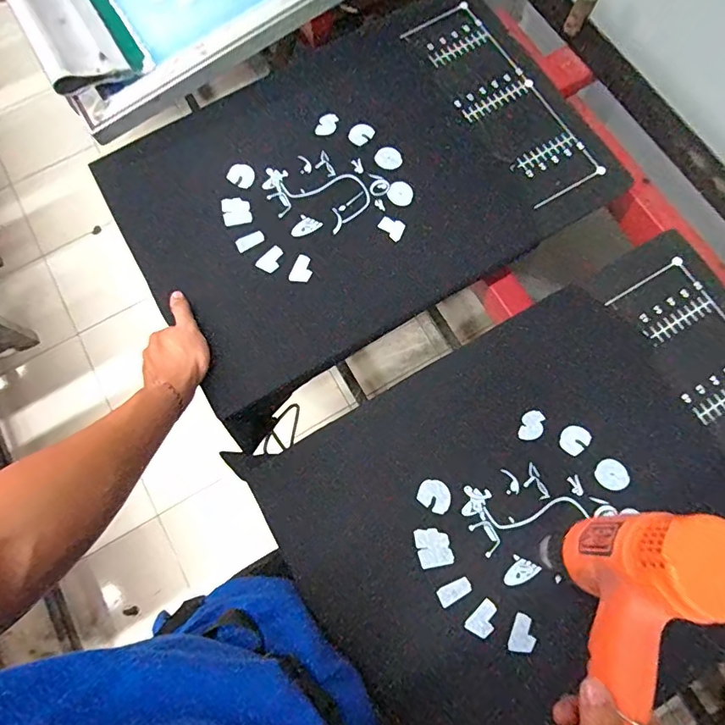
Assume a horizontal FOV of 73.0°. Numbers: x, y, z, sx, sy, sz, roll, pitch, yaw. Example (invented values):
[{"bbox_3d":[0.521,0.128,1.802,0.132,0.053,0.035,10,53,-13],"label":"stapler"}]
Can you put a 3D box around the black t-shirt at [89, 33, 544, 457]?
[{"bbox_3d":[-0.060,-0.204,0.642,0.457,0.031,0.398,-31,77,-7],"label":"black t-shirt"}]

